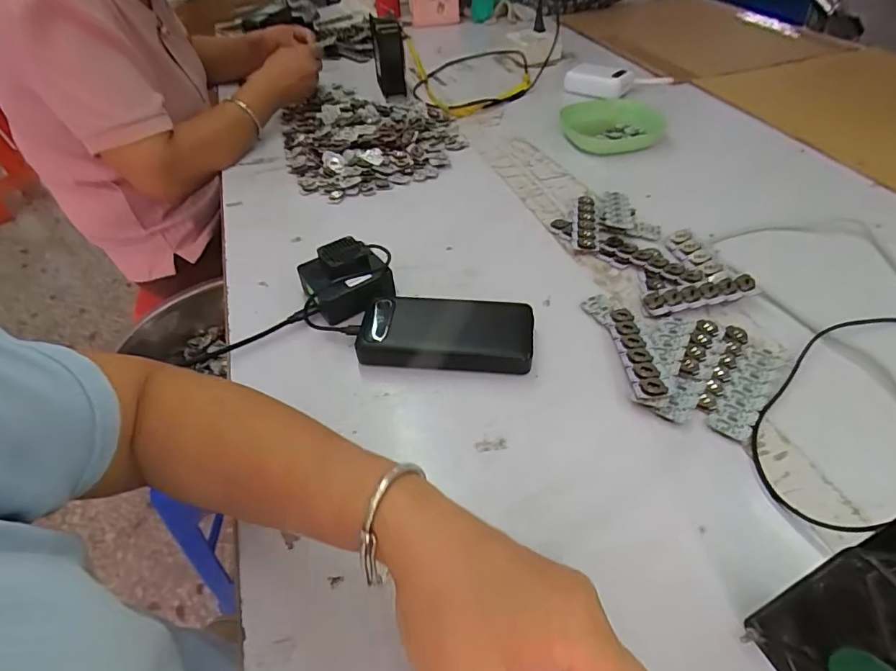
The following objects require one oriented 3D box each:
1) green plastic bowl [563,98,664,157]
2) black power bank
[{"bbox_3d":[0.254,-0.319,0.743,0.154,0.038,0.114,1,45,4],"label":"green plastic bowl"},{"bbox_3d":[-0.001,-0.002,0.449,0.153,0.024,0.072,3,45,6],"label":"black power bank"}]

